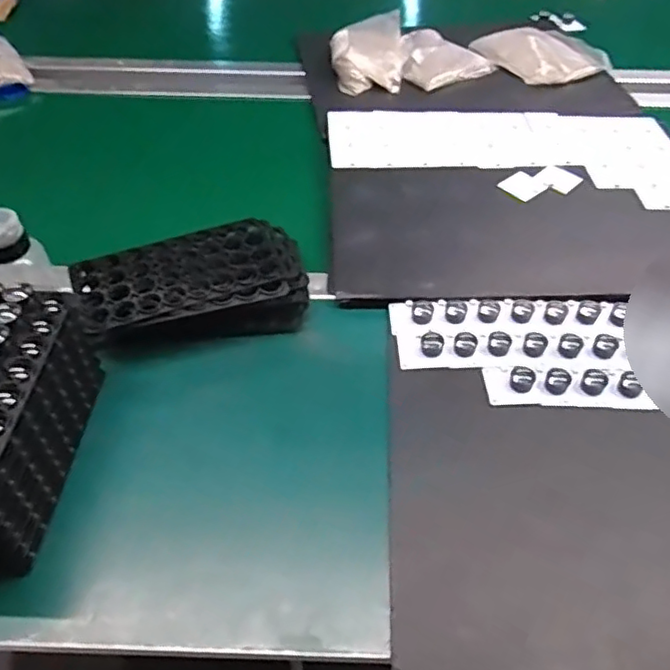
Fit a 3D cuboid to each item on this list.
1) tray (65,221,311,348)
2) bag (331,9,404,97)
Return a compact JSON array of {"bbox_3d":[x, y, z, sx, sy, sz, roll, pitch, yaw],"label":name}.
[{"bbox_3d":[-0.141,-0.047,0.617,0.220,0.054,0.128,-14,51,-12],"label":"tray"},{"bbox_3d":[0.054,-0.448,0.978,0.118,0.056,0.161,0,50,0],"label":"bag"}]

